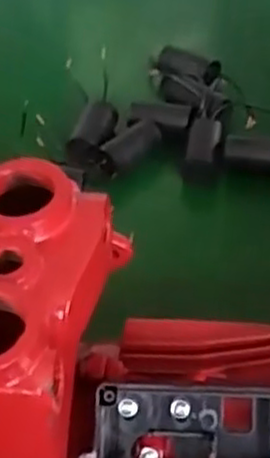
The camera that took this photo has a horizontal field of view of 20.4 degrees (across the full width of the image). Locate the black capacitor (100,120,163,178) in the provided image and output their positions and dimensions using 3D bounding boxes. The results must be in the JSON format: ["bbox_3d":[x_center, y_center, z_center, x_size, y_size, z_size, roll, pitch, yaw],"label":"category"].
[{"bbox_3d":[-0.003,-0.069,0.636,0.026,0.024,0.056,31,55,32],"label":"black capacitor"}]

